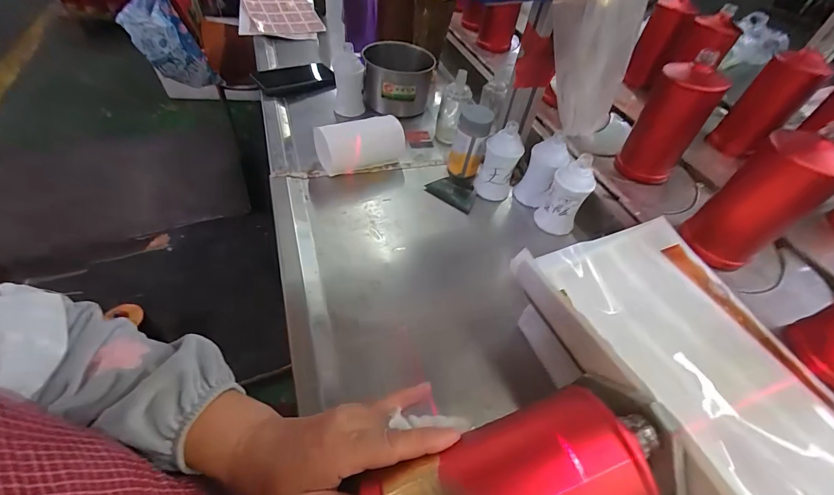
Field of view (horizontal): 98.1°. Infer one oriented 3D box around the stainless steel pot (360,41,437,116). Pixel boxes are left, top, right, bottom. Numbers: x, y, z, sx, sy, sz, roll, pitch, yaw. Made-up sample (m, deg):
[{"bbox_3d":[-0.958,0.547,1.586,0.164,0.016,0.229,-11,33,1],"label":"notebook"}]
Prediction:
[{"bbox_3d":[-0.039,-0.337,0.724,0.135,0.086,0.133,3,50,-4],"label":"stainless steel pot"}]

